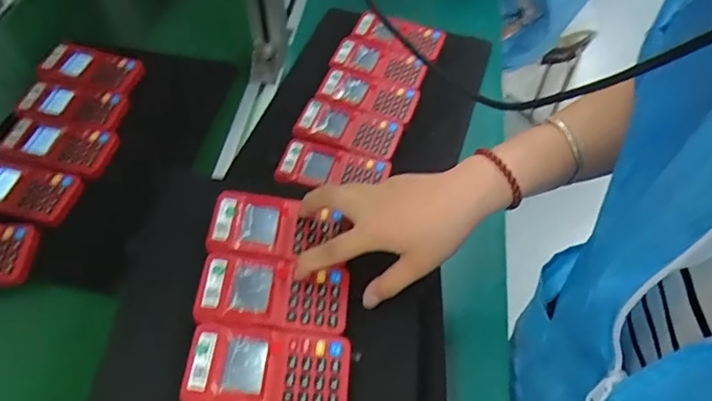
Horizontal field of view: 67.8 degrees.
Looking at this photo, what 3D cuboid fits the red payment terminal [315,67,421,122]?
[{"bbox_3d":[0.015,-0.129,0.635,0.117,0.011,0.052,14,58,8],"label":"red payment terminal"}]

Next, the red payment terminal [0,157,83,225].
[{"bbox_3d":[-0.364,-0.014,0.577,0.130,0.014,0.071,12,57,7],"label":"red payment terminal"}]

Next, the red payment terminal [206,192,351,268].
[{"bbox_3d":[-0.070,0.020,0.468,0.112,0.018,0.061,0,57,-1],"label":"red payment terminal"}]

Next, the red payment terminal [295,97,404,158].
[{"bbox_3d":[-0.008,-0.084,0.609,0.116,0.012,0.057,14,58,9],"label":"red payment terminal"}]

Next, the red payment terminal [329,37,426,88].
[{"bbox_3d":[0.030,-0.177,0.667,0.111,0.014,0.059,15,58,9],"label":"red payment terminal"}]

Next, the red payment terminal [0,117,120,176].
[{"bbox_3d":[-0.351,-0.070,0.616,0.132,0.019,0.066,10,57,6],"label":"red payment terminal"}]

